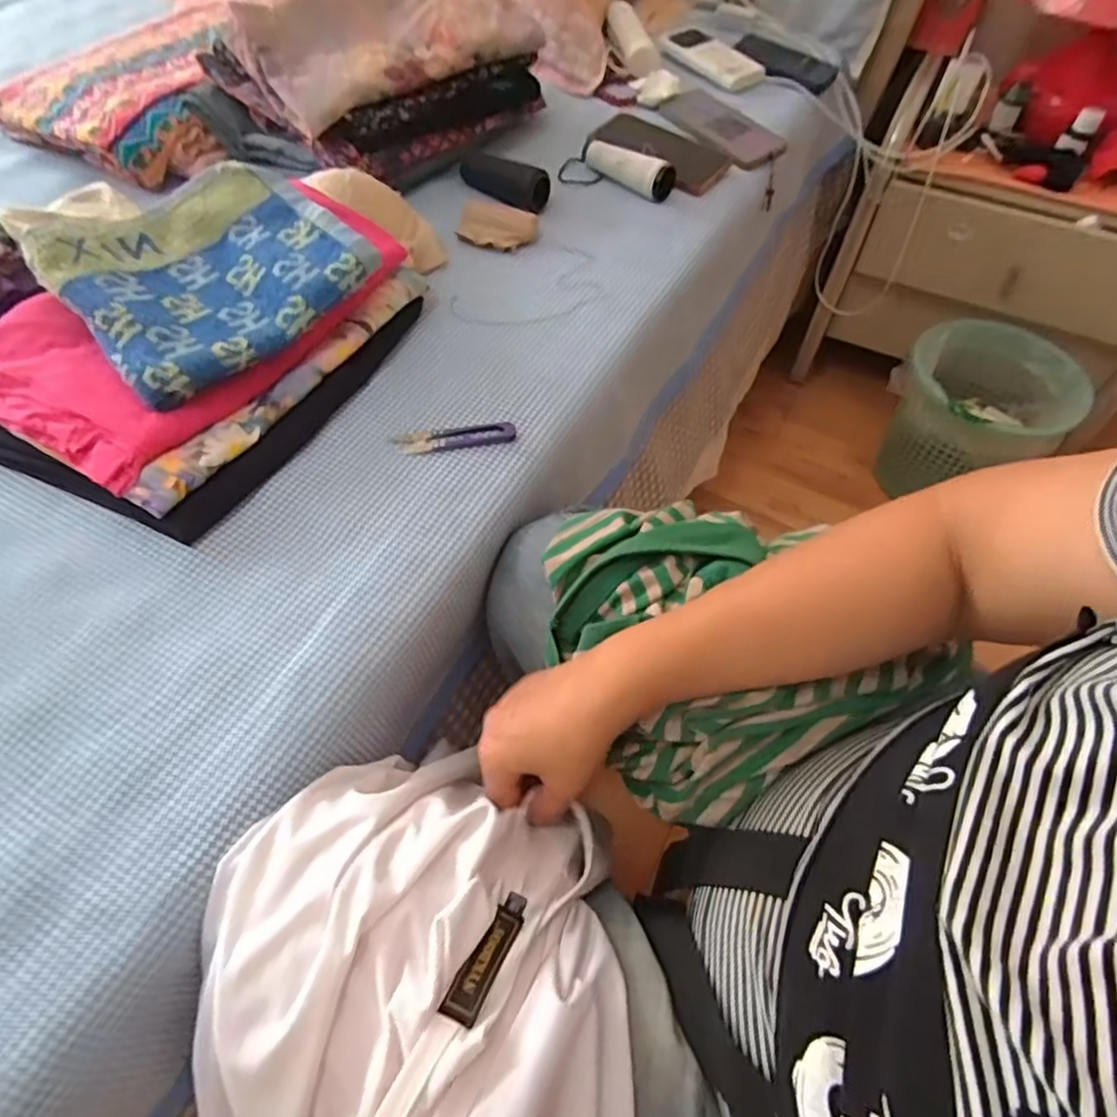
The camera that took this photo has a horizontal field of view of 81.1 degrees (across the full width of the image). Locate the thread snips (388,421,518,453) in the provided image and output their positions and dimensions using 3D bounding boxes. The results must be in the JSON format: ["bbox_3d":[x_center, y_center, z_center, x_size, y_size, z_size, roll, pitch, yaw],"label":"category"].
[{"bbox_3d":[-0.084,-0.098,0.534,0.096,0.006,0.022,-8,58,-7],"label":"thread snips"}]

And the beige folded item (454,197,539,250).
[{"bbox_3d":[-0.063,-0.348,0.680,0.079,0.018,0.057,13,58,7],"label":"beige folded item"}]

